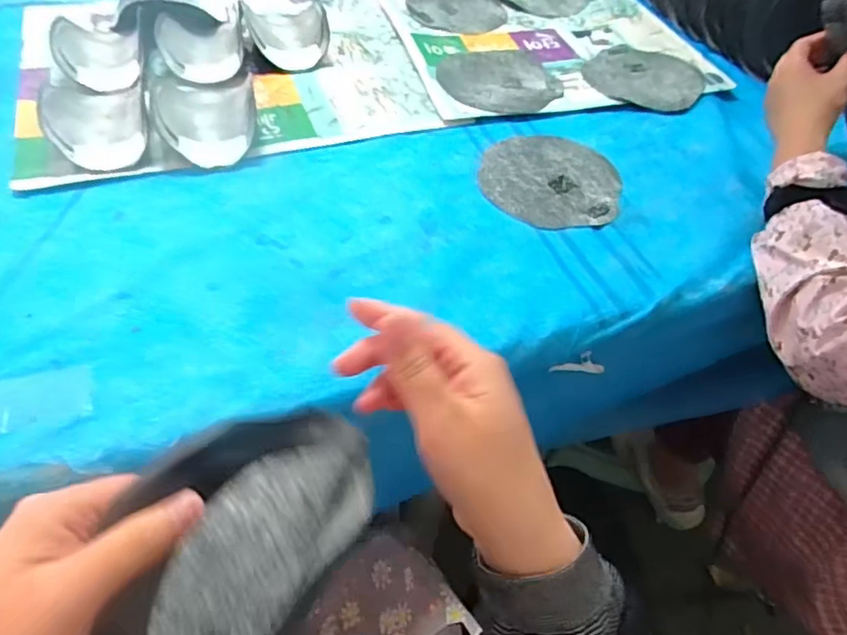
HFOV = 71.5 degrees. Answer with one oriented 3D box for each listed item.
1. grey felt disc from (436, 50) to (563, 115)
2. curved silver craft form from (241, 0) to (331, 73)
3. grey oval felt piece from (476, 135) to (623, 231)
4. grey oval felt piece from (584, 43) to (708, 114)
[{"bbox_3d":[0.093,-0.290,0.720,0.136,0.008,0.133,2,51,-3],"label":"grey felt disc"},{"bbox_3d":[-0.167,-0.357,0.734,0.097,0.041,0.119,-10,53,-13],"label":"curved silver craft form"},{"bbox_3d":[0.130,-0.144,0.612,0.140,0.005,0.147,-6,52,-9],"label":"grey oval felt piece"},{"bbox_3d":[0.278,-0.306,0.743,0.141,0.013,0.140,21,53,12],"label":"grey oval felt piece"}]

